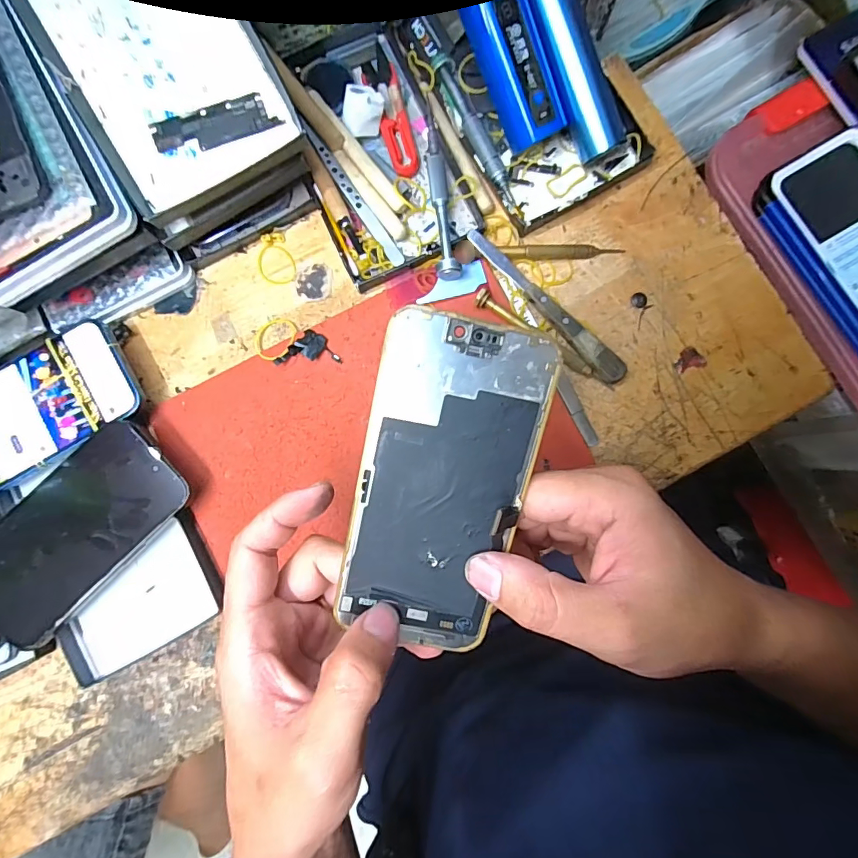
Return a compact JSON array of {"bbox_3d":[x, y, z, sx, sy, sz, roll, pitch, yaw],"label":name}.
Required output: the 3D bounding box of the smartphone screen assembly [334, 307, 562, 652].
[{"bbox_3d":[0.005,0.026,0.192,0.066,0.004,0.140,11,104,-4],"label":"smartphone screen assembly"}]

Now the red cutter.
[{"bbox_3d":[-0.028,-0.224,0.324,0.022,0.008,0.099,-16,85,0],"label":"red cutter"}]

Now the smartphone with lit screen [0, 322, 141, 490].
[{"bbox_3d":[-0.259,-0.009,0.298,0.142,0.006,0.068,-31,89,-3],"label":"smartphone with lit screen"}]

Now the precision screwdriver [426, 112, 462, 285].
[{"bbox_3d":[0.008,-0.155,0.313,0.015,0.016,0.115,-6,85,1],"label":"precision screwdriver"}]

